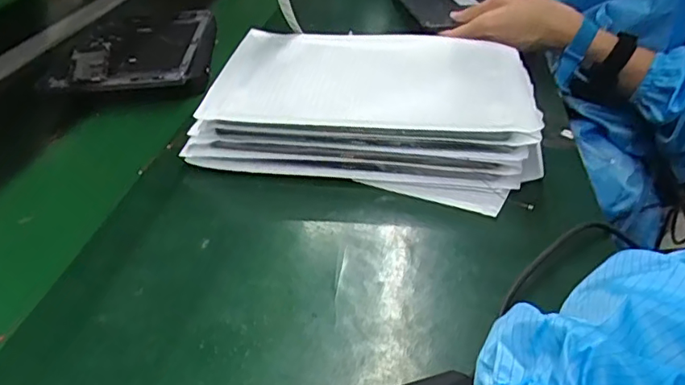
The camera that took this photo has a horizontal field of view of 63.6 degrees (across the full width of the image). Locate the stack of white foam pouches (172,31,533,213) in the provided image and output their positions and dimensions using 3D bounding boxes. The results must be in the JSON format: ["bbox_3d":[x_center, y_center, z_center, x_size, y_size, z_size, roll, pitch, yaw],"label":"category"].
[{"bbox_3d":[0.030,-0.080,0.528,0.316,0.082,0.199,9,37,14],"label":"stack of white foam pouches"}]

